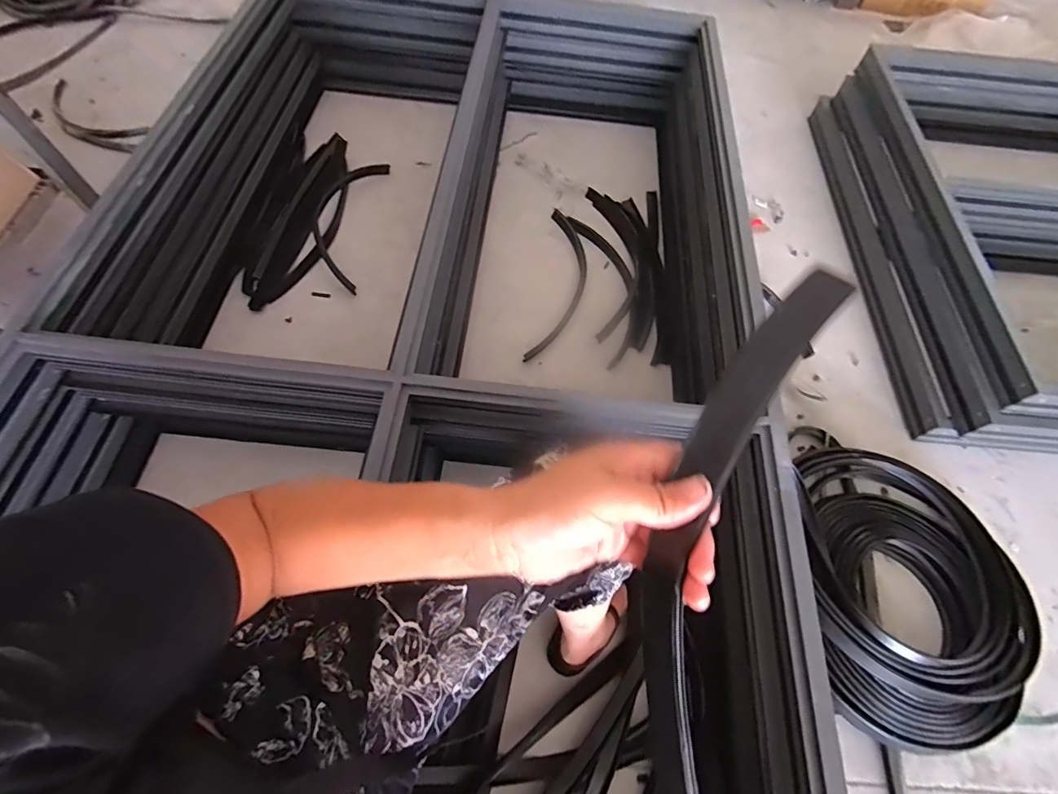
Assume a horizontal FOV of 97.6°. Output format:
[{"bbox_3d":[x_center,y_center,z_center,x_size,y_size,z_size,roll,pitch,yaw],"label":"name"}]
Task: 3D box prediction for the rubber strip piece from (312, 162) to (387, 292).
[{"bbox_3d":[-0.477,-0.455,1.195,0.149,0.015,0.430,4,65,-1],"label":"rubber strip piece"}]

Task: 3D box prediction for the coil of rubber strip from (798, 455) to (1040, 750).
[{"bbox_3d":[0.714,0.354,0.875,0.444,0.087,0.524,4,64,-2],"label":"coil of rubber strip"}]

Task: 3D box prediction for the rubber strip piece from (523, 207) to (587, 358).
[{"bbox_3d":[0.084,-0.291,1.170,0.115,0.022,0.473,10,64,1],"label":"rubber strip piece"}]

